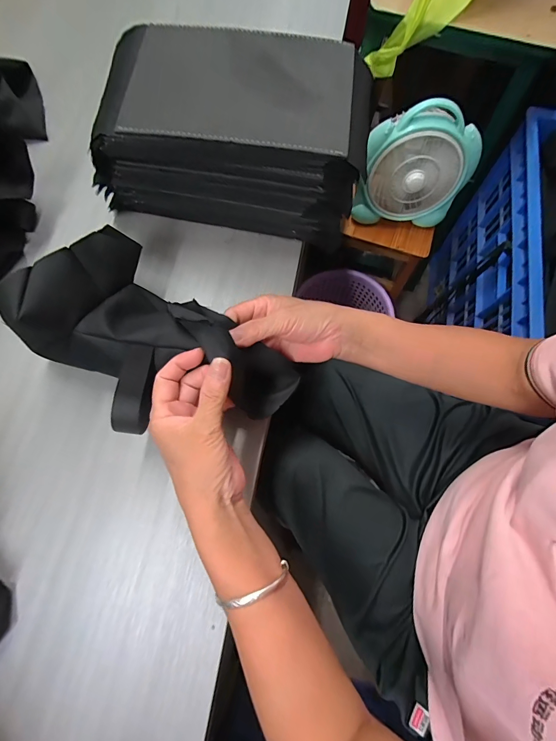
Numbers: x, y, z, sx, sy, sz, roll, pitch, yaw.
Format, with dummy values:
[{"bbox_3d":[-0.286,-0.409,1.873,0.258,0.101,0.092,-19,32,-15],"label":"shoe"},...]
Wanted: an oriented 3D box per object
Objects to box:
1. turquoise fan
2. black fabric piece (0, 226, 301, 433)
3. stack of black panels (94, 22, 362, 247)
[{"bbox_3d":[0.288,-0.424,0.752,0.234,0.228,0.085,4,73,0],"label":"turquoise fan"},{"bbox_3d":[-0.106,-0.027,0.340,0.261,0.099,0.168,24,73,-8],"label":"black fabric piece"},{"bbox_3d":[-0.050,-0.264,0.416,0.292,0.179,0.155,8,73,1],"label":"stack of black panels"}]

